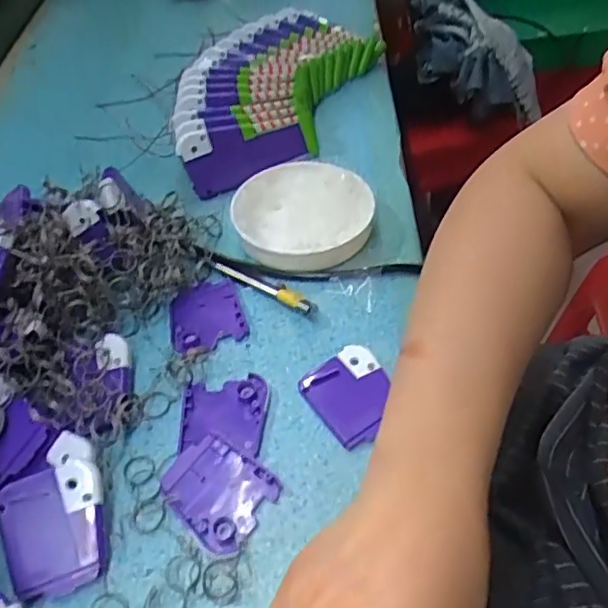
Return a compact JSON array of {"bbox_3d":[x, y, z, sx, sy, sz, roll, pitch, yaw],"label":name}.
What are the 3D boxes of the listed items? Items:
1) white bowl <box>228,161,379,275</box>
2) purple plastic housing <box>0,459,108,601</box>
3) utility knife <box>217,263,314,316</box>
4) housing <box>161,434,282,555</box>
[{"bbox_3d":[0.000,-0.069,0.462,0.104,0.029,0.108,-2,49,3],"label":"white bowl"},{"bbox_3d":[-0.131,0.117,0.314,0.051,0.007,0.062,-10,75,-8],"label":"purple plastic housing"},{"bbox_3d":[-0.028,-0.015,0.430,0.086,0.014,0.013,29,57,26],"label":"utility knife"},{"bbox_3d":[-0.049,0.104,0.336,0.059,0.005,0.051,28,57,26],"label":"housing"}]

